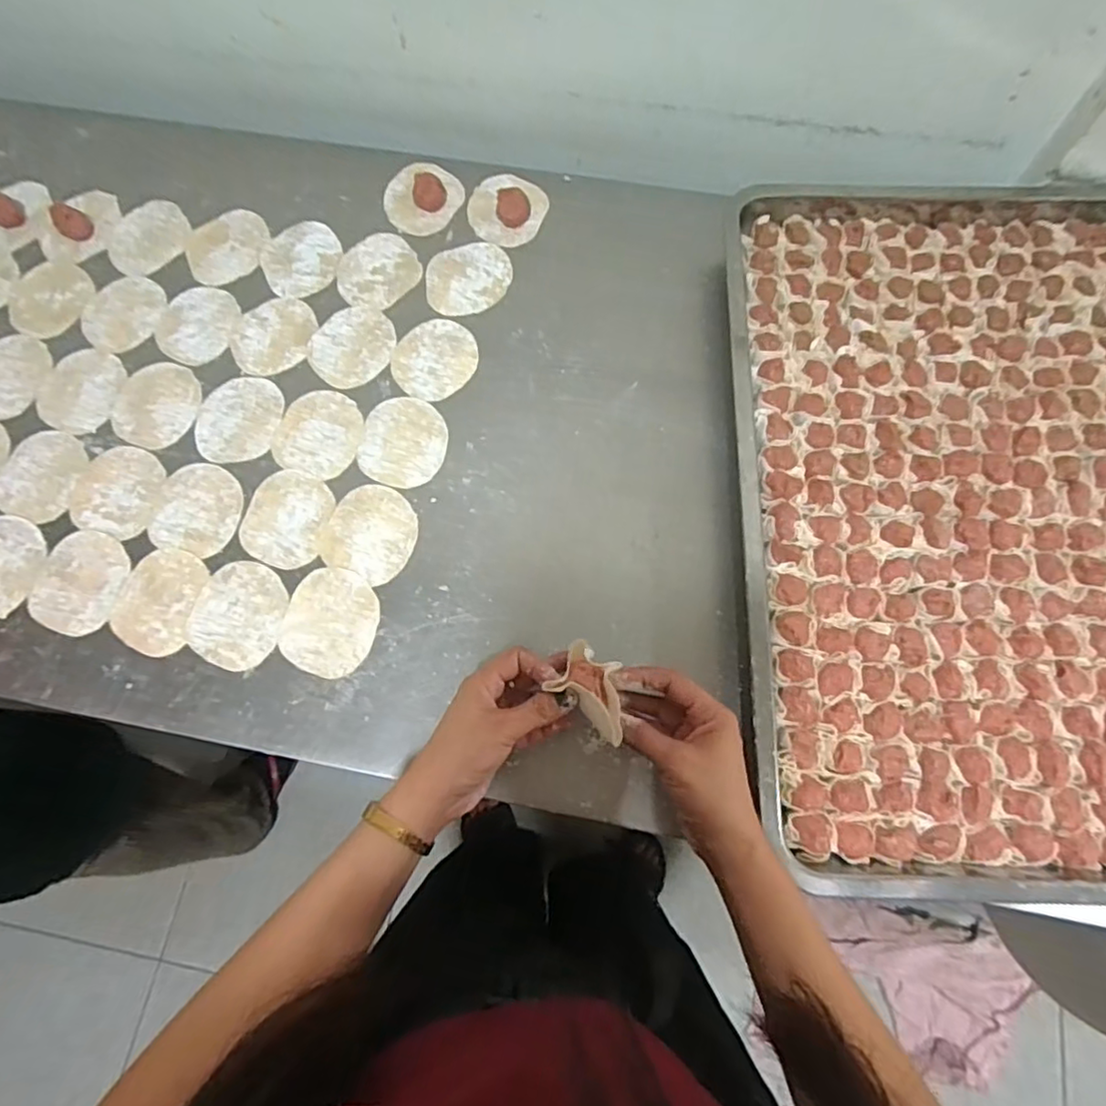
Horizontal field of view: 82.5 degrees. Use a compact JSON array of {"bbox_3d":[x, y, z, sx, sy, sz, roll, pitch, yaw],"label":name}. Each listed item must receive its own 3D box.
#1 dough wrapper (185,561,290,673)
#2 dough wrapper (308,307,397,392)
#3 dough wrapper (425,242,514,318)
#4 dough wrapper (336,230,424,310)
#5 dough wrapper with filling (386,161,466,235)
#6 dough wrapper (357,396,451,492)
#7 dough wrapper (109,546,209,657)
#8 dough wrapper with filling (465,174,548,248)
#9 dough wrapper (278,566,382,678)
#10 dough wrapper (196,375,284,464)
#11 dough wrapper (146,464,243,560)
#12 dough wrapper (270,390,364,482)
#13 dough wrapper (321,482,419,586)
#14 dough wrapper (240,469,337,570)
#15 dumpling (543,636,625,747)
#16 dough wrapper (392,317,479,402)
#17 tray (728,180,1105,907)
[{"bbox_3d":[-0.259,0.050,0.519,0.074,0.004,0.085,12,74,3],"label":"dough wrapper"},{"bbox_3d":[-0.189,-0.195,0.594,0.074,0.004,0.083,36,76,9],"label":"dough wrapper"},{"bbox_3d":[-0.081,-0.267,0.612,0.083,0.004,0.081,0,74,-1],"label":"dough wrapper"},{"bbox_3d":[-0.172,-0.276,0.619,0.078,0.004,0.084,0,74,-1],"label":"dough wrapper"},{"bbox_3d":[-0.133,-0.366,0.633,0.073,0.026,0.080,0,74,-1],"label":"dough wrapper with filling"},{"bbox_3d":[-0.133,-0.100,0.561,0.074,0.004,0.084,11,74,2],"label":"dough wrapper"},{"bbox_3d":[-0.329,0.038,0.524,0.066,0.005,0.087,8,74,1],"label":"dough wrapper"},{"bbox_3d":[-0.048,-0.347,0.632,0.078,0.017,0.074,0,74,-1],"label":"dough wrapper with filling"},{"bbox_3d":[-0.182,0.056,0.516,0.074,0.004,0.085,13,74,3],"label":"dough wrapper"},{"bbox_3d":[-0.285,-0.122,0.574,0.072,0.004,0.084,11,74,2],"label":"dough wrapper"},{"bbox_3d":[-0.308,-0.039,0.548,0.073,0.004,0.078,14,74,3],"label":"dough wrapper"},{"bbox_3d":[-0.209,-0.108,0.565,0.074,0.004,0.079,0,74,-1],"label":"dough wrapper"},{"bbox_3d":[-0.154,-0.018,0.537,0.075,0.004,0.079,23,75,5],"label":"dough wrapper"},{"bbox_3d":[-0.228,-0.030,0.542,0.072,0.004,0.084,11,74,2],"label":"dough wrapper"},{"bbox_3d":[0.029,0.092,0.429,0.059,0.019,0.046,34,76,8],"label":"dumpling"},{"bbox_3d":[-0.110,-0.181,0.585,0.079,0.004,0.077,0,74,-1],"label":"dough wrapper"},{"bbox_3d":[0.345,-0.051,0.519,0.389,0.050,0.603,2,74,0],"label":"tray"}]

